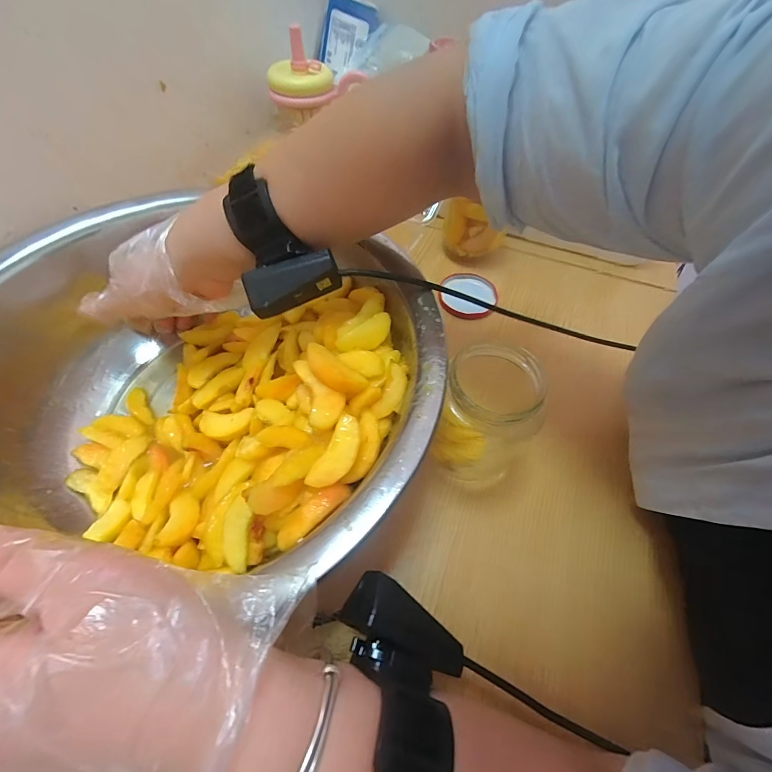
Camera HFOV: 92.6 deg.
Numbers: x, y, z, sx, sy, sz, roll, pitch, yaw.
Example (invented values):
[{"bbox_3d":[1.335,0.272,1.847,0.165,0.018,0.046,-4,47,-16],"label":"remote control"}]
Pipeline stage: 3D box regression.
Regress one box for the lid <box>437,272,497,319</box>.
[{"bbox_3d":[0.098,-0.111,0.447,0.067,0.009,0.073,0,57,-1],"label":"lid"}]

